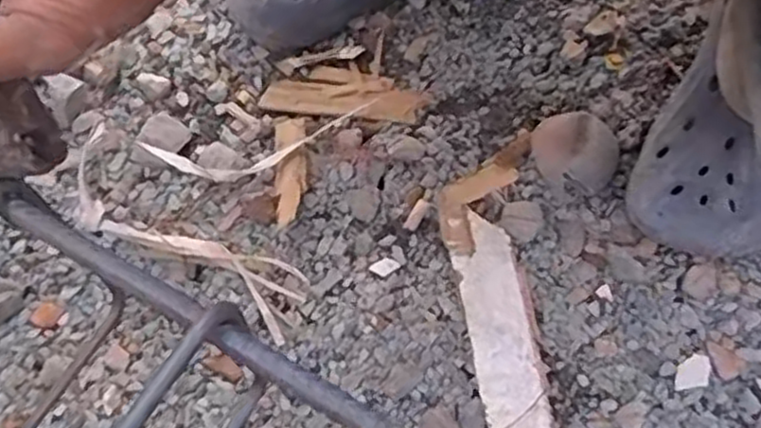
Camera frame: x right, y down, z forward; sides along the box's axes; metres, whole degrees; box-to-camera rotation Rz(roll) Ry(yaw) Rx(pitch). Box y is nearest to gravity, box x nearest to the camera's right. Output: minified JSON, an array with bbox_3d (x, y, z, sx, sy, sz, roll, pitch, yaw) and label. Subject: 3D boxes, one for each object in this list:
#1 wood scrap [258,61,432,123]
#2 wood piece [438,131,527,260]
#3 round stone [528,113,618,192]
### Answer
[{"bbox_3d":[-0.029,-0.098,0.594,0.129,0.012,0.051,12,63,12],"label":"wood scrap"},{"bbox_3d":[0.069,-0.020,0.532,0.042,0.013,0.114,25,66,19],"label":"wood piece"},{"bbox_3d":[0.135,-0.044,0.518,0.057,0.027,0.055,-3,60,5],"label":"round stone"}]

